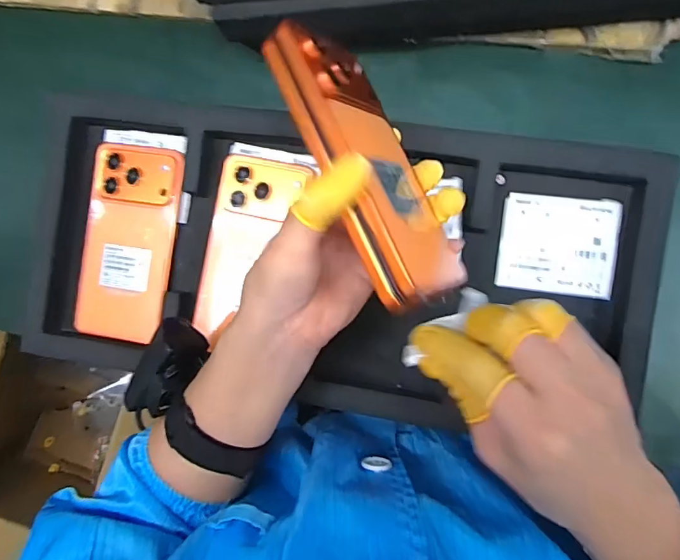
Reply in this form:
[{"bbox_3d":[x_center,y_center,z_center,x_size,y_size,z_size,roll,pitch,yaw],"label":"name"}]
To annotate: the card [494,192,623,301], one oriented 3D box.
[{"bbox_3d":[0.168,-0.027,0.360,0.085,0.004,0.074,8,89,6],"label":"card"}]

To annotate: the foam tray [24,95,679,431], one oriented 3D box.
[{"bbox_3d":[-0.010,-0.016,0.373,0.477,0.061,0.217,7,89,8],"label":"foam tray"}]

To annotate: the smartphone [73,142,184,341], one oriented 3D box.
[{"bbox_3d":[-0.174,-0.030,0.387,0.079,0.013,0.158,7,89,8],"label":"smartphone"}]

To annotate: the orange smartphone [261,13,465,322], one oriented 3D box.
[{"bbox_3d":[0.019,-0.063,0.255,0.019,0.083,0.155,-28,88,38],"label":"orange smartphone"}]

